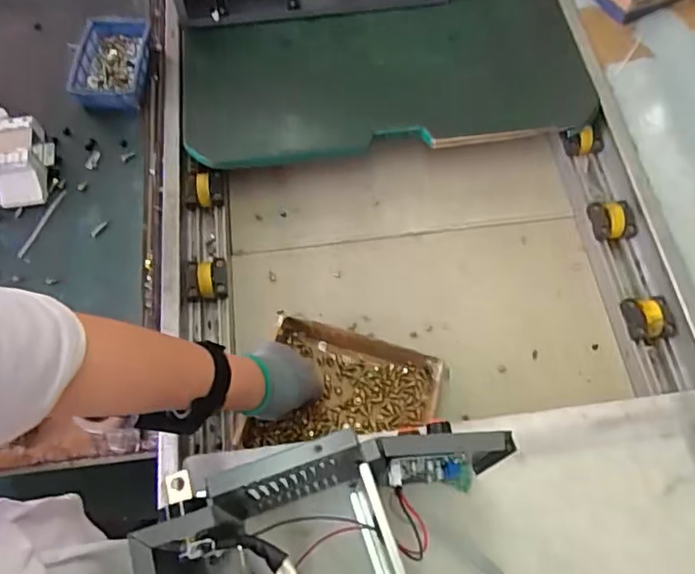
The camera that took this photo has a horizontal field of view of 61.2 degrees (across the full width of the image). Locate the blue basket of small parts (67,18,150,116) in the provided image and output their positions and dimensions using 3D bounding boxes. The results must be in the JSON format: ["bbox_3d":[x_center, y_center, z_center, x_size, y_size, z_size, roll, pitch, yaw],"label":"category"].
[{"bbox_3d":[-0.339,-0.316,0.849,0.105,0.048,0.148,-5,65,-1],"label":"blue basket of small parts"}]

